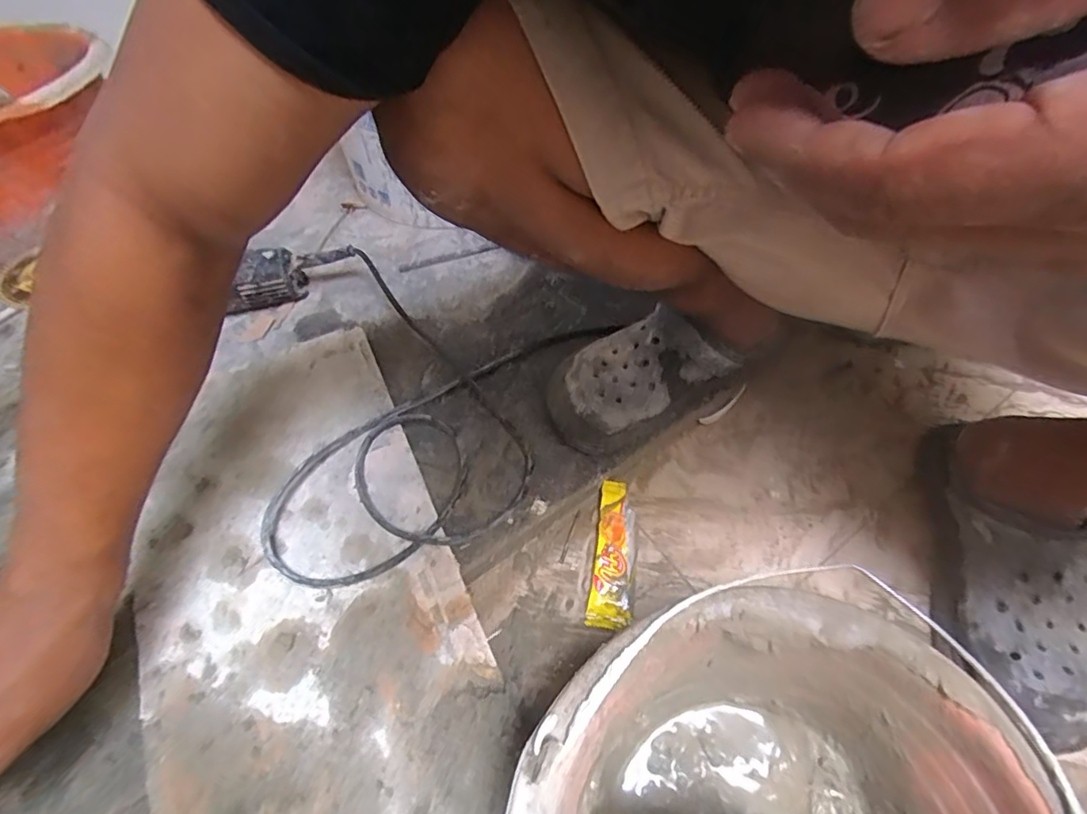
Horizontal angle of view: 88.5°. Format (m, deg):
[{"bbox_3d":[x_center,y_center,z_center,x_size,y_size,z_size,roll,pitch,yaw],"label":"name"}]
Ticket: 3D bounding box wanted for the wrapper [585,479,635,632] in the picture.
[{"bbox_3d":[0.059,0.124,0.479,0.033,0.012,0.124,6,57,5],"label":"wrapper"}]

